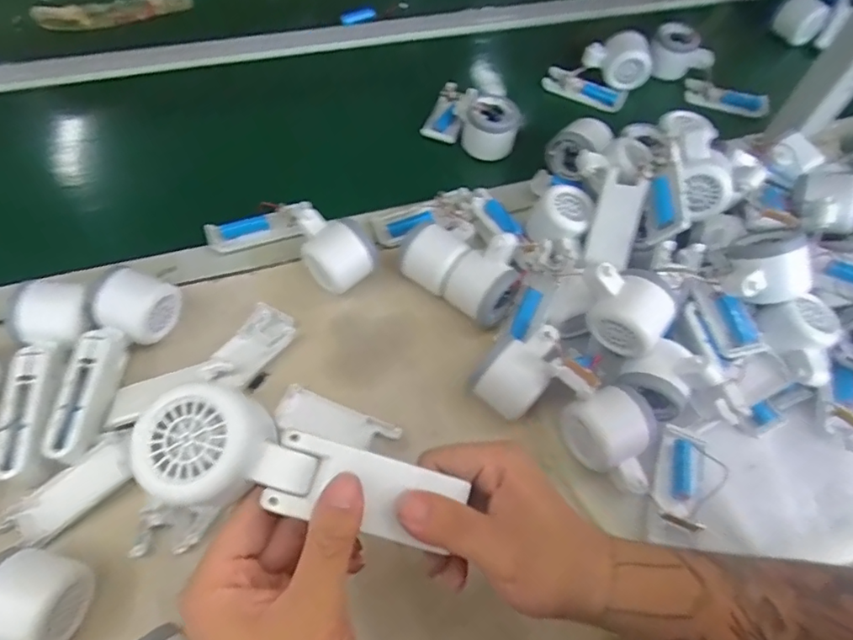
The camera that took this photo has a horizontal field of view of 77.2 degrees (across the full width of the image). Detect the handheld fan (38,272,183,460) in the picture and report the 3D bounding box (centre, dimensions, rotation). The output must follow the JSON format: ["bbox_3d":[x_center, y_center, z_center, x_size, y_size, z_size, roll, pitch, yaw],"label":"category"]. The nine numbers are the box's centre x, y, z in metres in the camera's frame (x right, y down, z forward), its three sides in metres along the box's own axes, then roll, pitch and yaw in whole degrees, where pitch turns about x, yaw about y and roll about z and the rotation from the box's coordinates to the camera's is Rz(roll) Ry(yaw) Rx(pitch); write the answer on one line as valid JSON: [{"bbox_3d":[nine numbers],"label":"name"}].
[{"bbox_3d":[-0.265,0.037,0.447,0.062,0.055,0.162,9,59,2],"label":"handheld fan"}]

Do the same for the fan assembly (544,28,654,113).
[{"bbox_3d":[0.228,-0.331,0.709,0.120,0.087,0.075,23,60,10],"label":"fan assembly"}]

